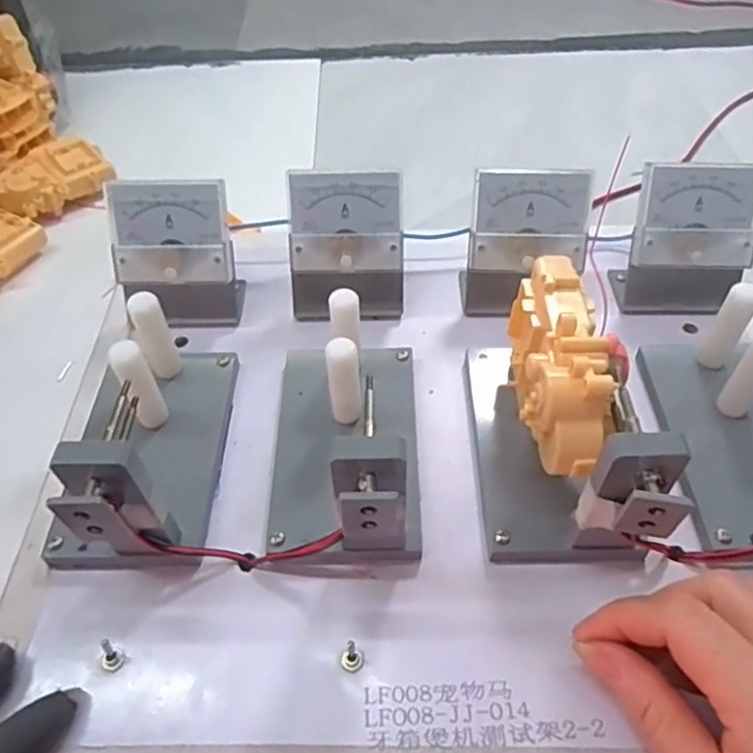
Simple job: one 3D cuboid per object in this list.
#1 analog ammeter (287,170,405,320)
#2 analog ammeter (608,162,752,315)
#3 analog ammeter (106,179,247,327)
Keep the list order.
[{"bbox_3d":[-0.017,-0.071,0.365,0.065,0.072,0.042,0,51,1],"label":"analog ammeter"},{"bbox_3d":[0.173,-0.074,0.360,0.066,0.074,0.046,7,52,6],"label":"analog ammeter"},{"bbox_3d":[-0.112,-0.065,0.361,0.065,0.073,0.043,-1,51,1],"label":"analog ammeter"}]

